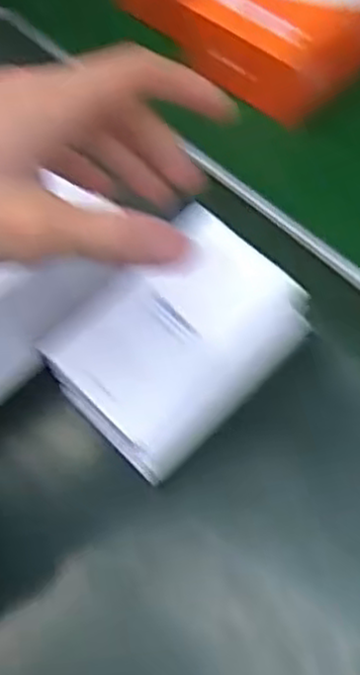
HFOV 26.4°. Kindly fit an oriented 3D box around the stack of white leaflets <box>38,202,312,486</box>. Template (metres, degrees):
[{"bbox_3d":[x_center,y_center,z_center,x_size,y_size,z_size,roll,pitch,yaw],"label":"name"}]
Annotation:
[{"bbox_3d":[0.000,0.003,0.415,0.127,0.024,0.095,-45,97,-5],"label":"stack of white leaflets"}]

